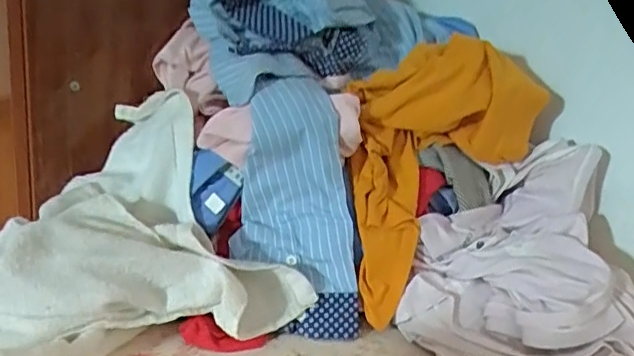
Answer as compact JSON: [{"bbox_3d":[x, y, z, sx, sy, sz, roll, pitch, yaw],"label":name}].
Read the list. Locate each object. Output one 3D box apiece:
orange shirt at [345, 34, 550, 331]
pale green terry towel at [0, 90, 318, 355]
[{"bbox_3d":[0.114,-0.010,0.683,0.254,0.272,0.155,-15,30,-43],"label":"orange shirt"},{"bbox_3d":[-0.206,0.045,0.598,0.310,0.163,0.325,-7,25,-31],"label":"pale green terry towel"}]

